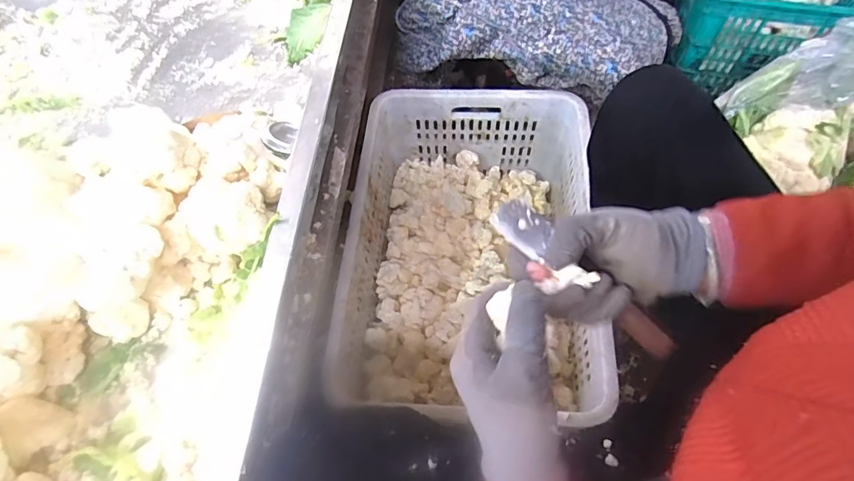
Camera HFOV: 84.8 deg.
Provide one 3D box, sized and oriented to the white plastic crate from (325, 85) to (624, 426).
[{"bbox_3d":[0.069,0.012,0.756,0.344,0.197,0.492,2,62,6],"label":"white plastic crate"}]

